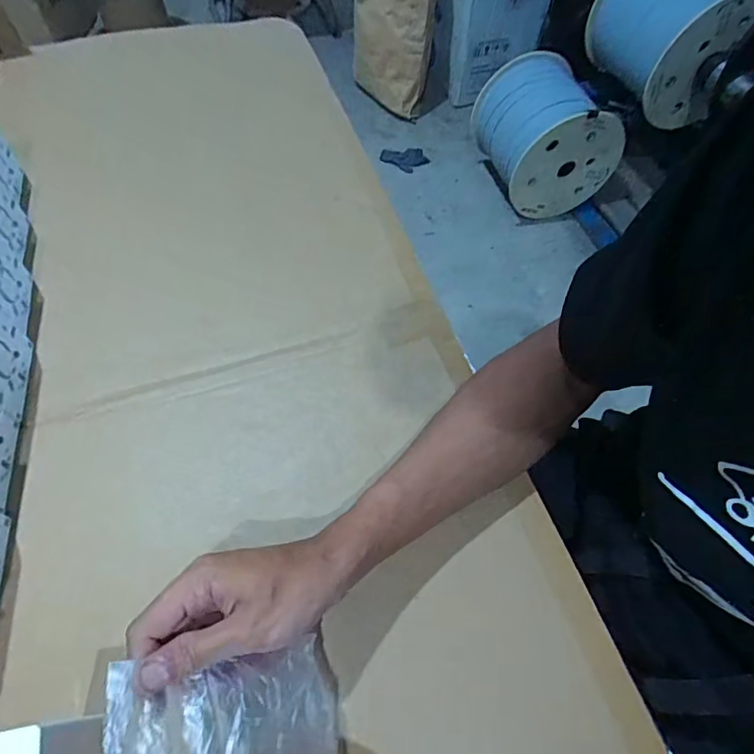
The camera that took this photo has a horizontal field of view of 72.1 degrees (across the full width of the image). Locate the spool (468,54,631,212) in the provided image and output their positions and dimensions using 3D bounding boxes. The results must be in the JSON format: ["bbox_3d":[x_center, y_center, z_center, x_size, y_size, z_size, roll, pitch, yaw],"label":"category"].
[{"bbox_3d":[0.515,-0.771,1.623,0.377,0.345,0.377,-8,59,-7],"label":"spool"}]

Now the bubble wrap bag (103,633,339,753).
[{"bbox_3d":[-0.078,0.213,0.284,0.129,0.011,0.110,9,56,-31],"label":"bubble wrap bag"}]

